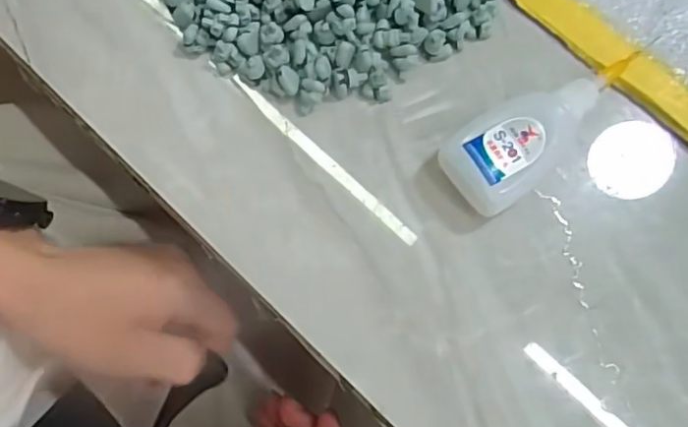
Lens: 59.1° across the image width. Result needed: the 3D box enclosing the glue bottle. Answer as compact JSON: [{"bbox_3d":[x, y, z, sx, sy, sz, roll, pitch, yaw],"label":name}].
[{"bbox_3d":[0.083,-0.034,0.250,0.092,0.022,0.033,-34,78,-5],"label":"glue bottle"}]

